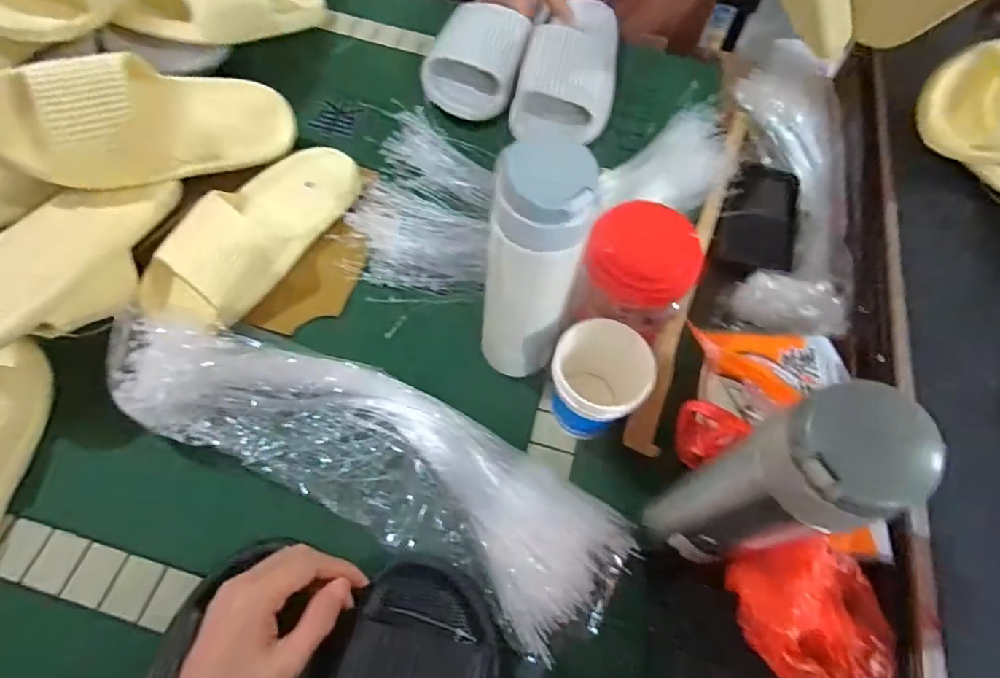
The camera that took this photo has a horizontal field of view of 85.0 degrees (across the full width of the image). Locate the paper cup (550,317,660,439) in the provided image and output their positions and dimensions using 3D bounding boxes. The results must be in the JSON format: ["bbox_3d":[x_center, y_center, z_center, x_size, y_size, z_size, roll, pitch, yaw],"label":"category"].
[{"bbox_3d":[0.075,0.040,0.439,0.071,0.100,0.070,2,62,-3],"label":"paper cup"}]

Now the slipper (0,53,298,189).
[{"bbox_3d":[-0.320,-0.202,0.503,0.256,0.109,0.062,-12,62,-28],"label":"slipper"}]

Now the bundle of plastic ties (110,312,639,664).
[{"bbox_3d":[-0.097,0.083,0.411,0.394,0.041,0.120,26,63,10],"label":"bundle of plastic ties"}]

